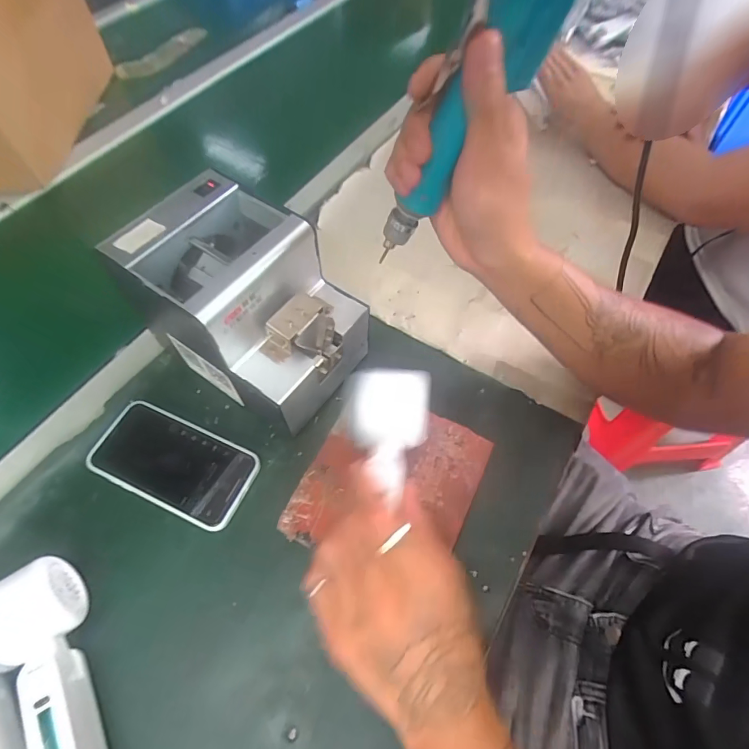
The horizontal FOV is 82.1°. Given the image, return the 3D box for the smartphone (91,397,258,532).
[{"bbox_3d":[-0.182,0.080,0.395,0.148,0.015,0.076,20,62,13],"label":"smartphone"}]

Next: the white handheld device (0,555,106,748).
[{"bbox_3d":[-0.215,0.211,0.295,0.049,0.063,0.161,-34,64,-17],"label":"white handheld device"}]

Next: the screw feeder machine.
[{"bbox_3d":[-0.110,-0.056,0.392,0.173,0.153,0.130,29,64,18],"label":"screw feeder machine"}]

